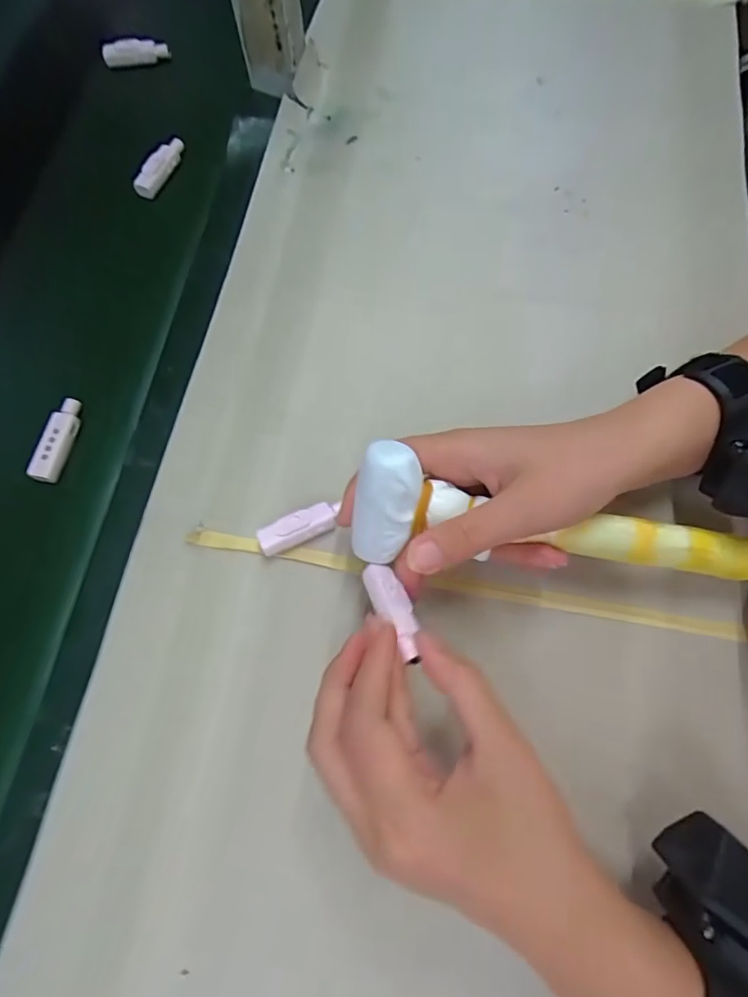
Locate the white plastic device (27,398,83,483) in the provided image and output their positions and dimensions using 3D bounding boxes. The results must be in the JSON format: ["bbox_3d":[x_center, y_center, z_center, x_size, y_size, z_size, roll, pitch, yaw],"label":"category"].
[{"bbox_3d":[-0.208,-0.039,0.345,0.017,0.011,0.057,12,70,6],"label":"white plastic device"}]

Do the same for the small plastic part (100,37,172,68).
[{"bbox_3d":[-0.215,-0.404,0.475,0.058,0.017,0.016,-12,69,-3],"label":"small plastic part"}]

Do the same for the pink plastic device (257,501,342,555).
[{"bbox_3d":[-0.044,0.018,0.317,0.049,0.014,0.019,-27,71,-9],"label":"pink plastic device"}]

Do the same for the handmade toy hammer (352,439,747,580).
[{"bbox_3d":[0.096,0.017,0.266,0.210,0.045,0.046,9,72,-3],"label":"handmade toy hammer"}]

